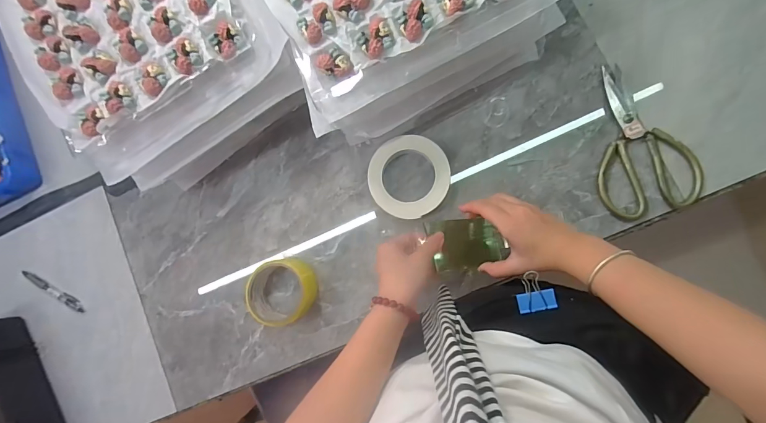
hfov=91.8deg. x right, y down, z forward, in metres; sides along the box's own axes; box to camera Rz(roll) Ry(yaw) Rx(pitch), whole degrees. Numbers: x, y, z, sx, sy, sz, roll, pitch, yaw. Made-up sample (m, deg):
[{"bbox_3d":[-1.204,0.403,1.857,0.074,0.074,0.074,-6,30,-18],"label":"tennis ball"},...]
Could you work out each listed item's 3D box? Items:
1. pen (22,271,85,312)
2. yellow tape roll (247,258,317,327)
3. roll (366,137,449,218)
[{"bbox_3d":[-0.556,0.133,0.627,0.125,0.010,0.016,30,93,9],"label":"pen"},{"bbox_3d":[-0.145,0.117,0.543,0.090,0.048,0.094,0,88,9],"label":"yellow tape roll"},{"bbox_3d":[0.038,-0.048,0.532,0.112,0.034,0.114,-2,88,9],"label":"roll"}]

